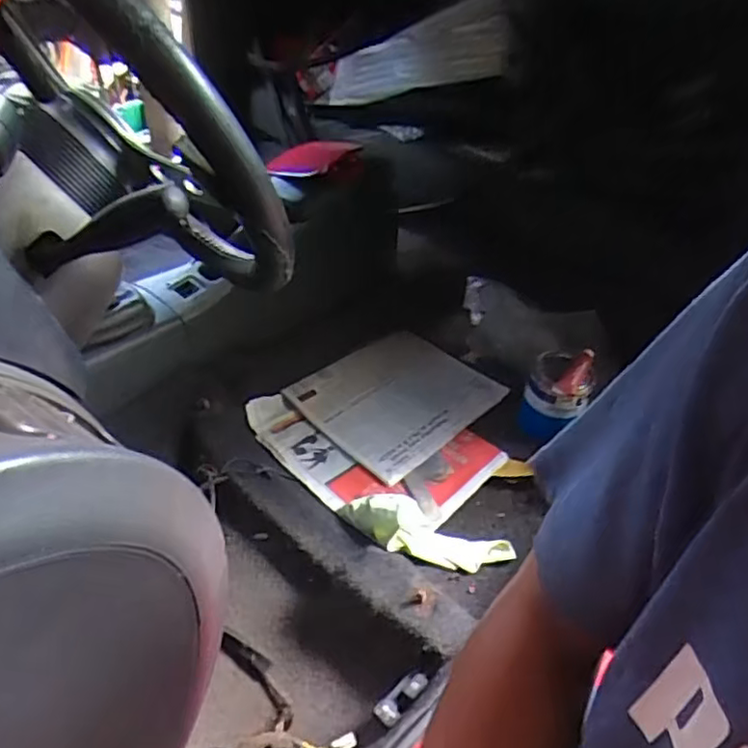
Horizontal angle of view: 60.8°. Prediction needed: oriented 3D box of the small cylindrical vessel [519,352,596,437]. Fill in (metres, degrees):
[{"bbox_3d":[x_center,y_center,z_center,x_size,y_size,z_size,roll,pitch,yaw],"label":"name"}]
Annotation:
[{"bbox_3d":[0.303,0.034,1.063,0.095,0.125,0.100,1,39,0],"label":"small cylindrical vessel"}]

